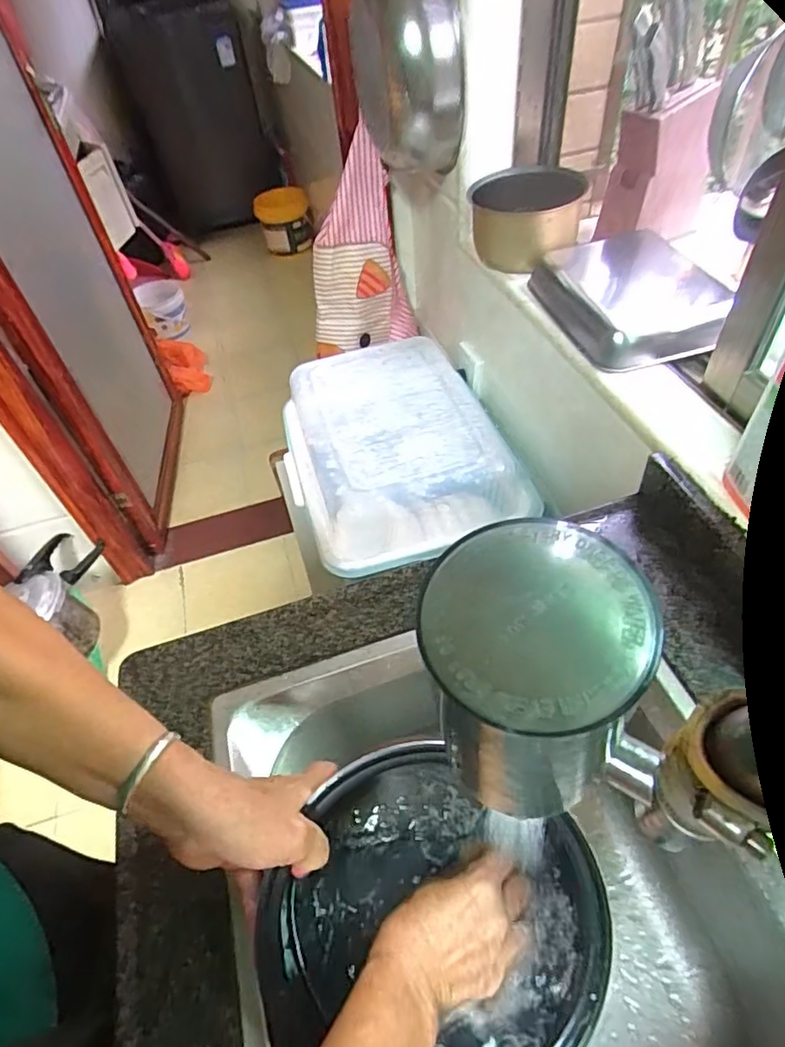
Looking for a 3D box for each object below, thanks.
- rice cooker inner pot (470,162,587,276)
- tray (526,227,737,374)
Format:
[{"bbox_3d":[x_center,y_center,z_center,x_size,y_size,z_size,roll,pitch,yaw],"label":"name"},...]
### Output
[{"bbox_3d":[0.193,-0.446,0.852,0.159,0.112,0.164,-3,49,4],"label":"rice cooker inner pot"},{"bbox_3d":[0.304,-0.296,0.739,0.187,0.056,0.277,-10,49,-3],"label":"tray"}]

